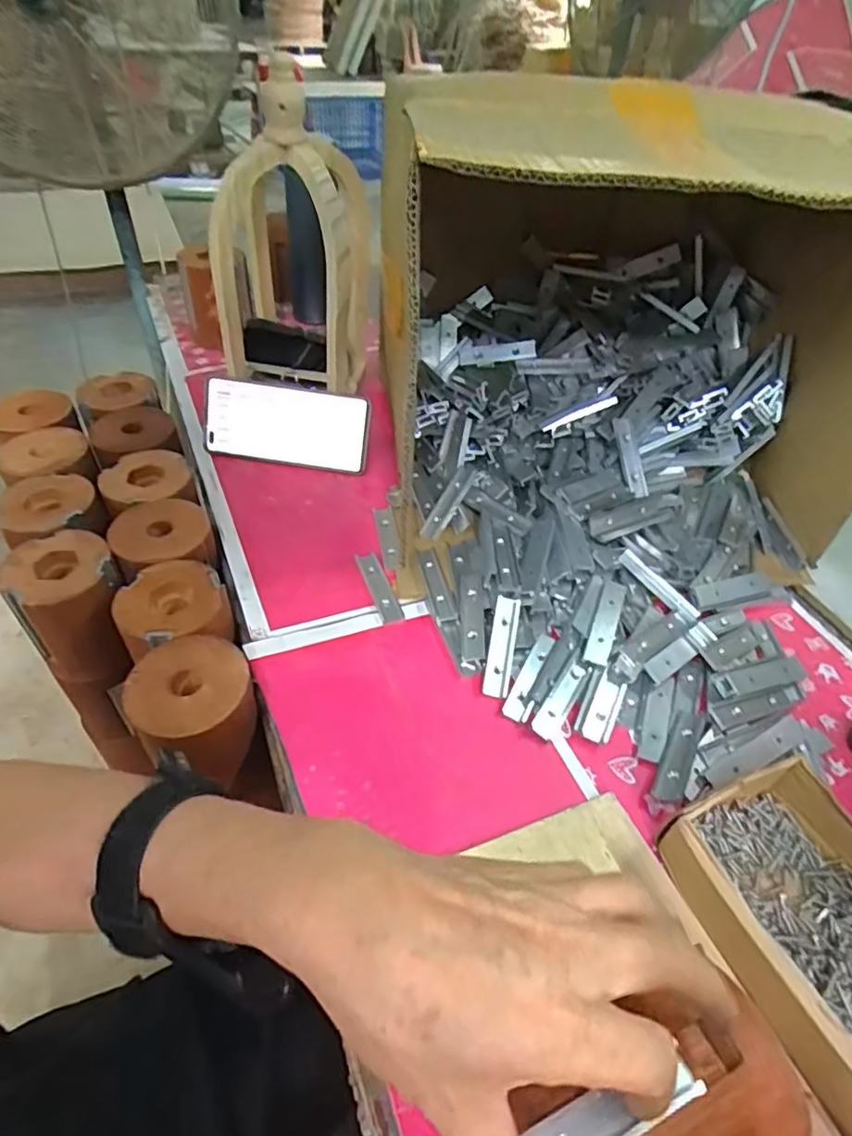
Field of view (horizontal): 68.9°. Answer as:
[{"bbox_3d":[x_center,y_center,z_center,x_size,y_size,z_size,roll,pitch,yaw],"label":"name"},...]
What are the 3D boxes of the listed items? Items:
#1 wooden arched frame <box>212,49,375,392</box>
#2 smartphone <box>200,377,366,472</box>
[{"bbox_3d":[-0.116,-0.268,0.581,0.122,0.237,0.088,8,45,4],"label":"wooden arched frame"},{"bbox_3d":[-0.139,-0.140,0.615,0.160,0.076,0.010,8,21,0],"label":"smartphone"}]

